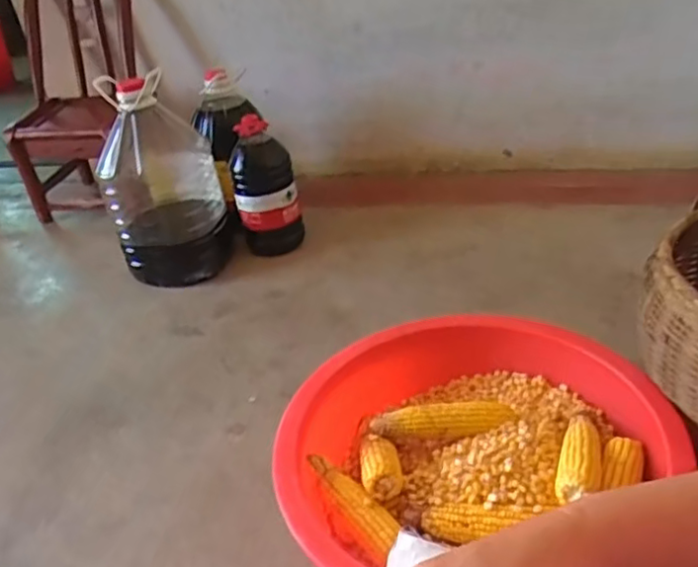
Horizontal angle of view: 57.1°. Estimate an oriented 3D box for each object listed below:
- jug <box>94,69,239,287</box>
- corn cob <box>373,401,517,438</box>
[{"bbox_3d":[-0.430,-0.236,1.484,0.224,0.456,0.227,-1,33,9],"label":"jug"},{"bbox_3d":[0.134,0.195,0.922,0.200,0.037,0.036,-6,31,4],"label":"corn cob"}]

